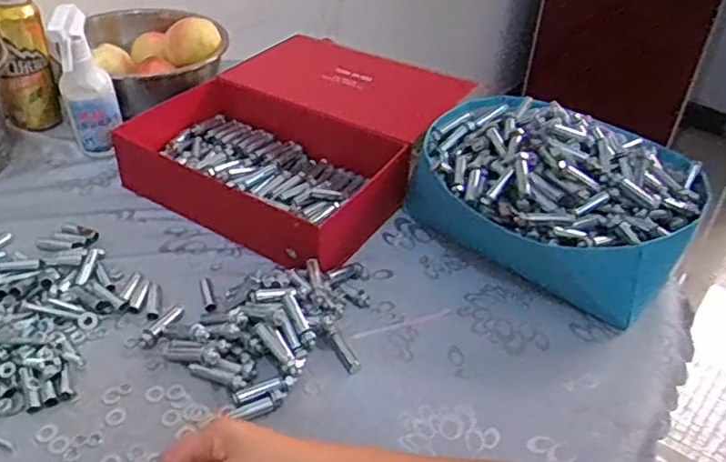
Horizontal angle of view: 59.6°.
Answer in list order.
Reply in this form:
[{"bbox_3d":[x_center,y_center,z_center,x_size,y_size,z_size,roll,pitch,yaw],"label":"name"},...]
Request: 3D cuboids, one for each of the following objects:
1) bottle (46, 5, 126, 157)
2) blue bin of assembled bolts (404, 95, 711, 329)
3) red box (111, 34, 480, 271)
[{"bbox_3d":[-0.323,-0.166,0.749,0.059,0.183,0.060,-13,41,-20],"label":"bottle"},{"bbox_3d":[0.209,-0.048,0.696,0.284,0.131,0.239,28,44,28],"label":"blue bin of assembled bolts"},{"bbox_3d":[-0.084,-0.126,0.804,0.346,0.093,0.357,22,41,23],"label":"red box"}]

